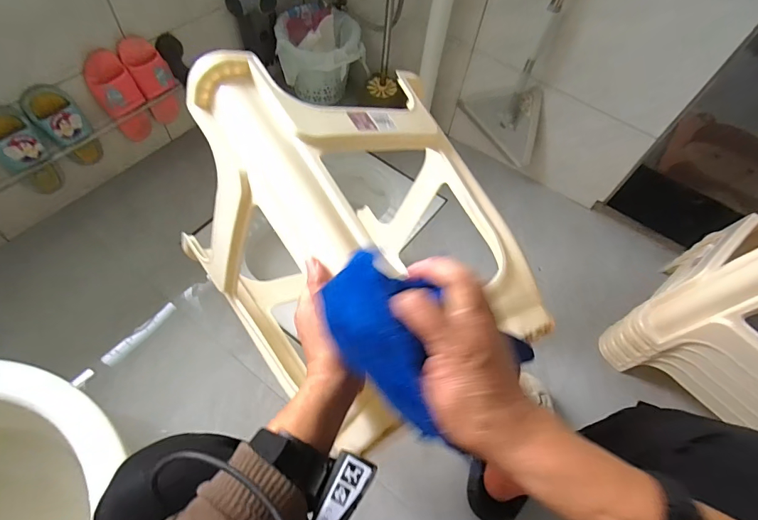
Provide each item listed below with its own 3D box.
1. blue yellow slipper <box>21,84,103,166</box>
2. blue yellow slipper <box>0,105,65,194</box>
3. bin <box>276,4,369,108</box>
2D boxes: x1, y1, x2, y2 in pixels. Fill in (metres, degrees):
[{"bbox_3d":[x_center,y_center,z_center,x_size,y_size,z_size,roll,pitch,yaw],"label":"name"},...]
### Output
[{"bbox_3d":[-0.683,-0.279,0.893,0.060,0.196,0.089,40,61,21],"label":"blue yellow slipper"},{"bbox_3d":[-0.741,-0.211,0.852,0.089,0.207,0.066,-36,65,-26],"label":"blue yellow slipper"},{"bbox_3d":[-0.167,-0.598,1.209,0.258,0.208,0.241,-4,56,-8],"label":"bin"}]

